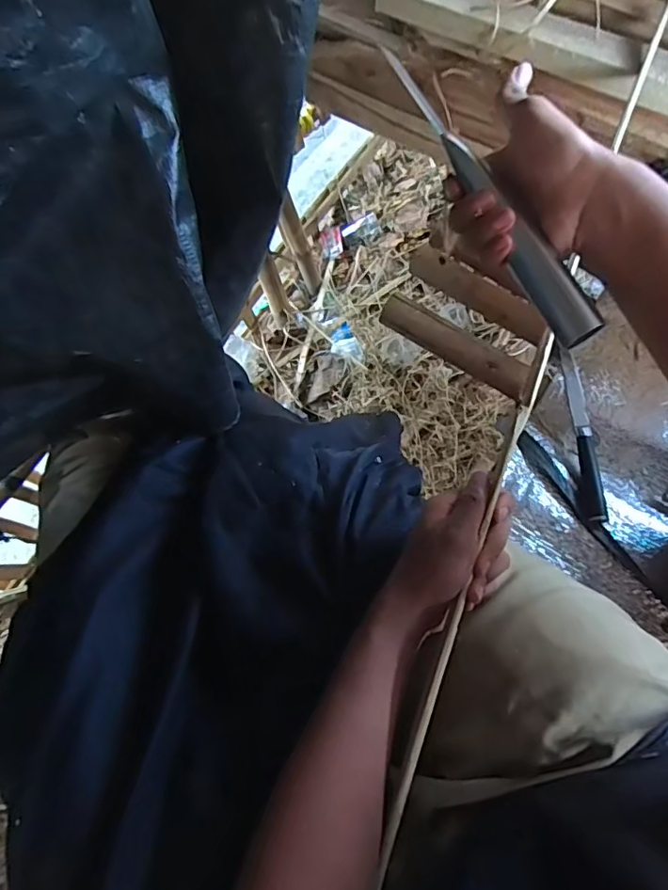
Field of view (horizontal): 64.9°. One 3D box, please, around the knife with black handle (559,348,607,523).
[{"bbox_3d":[0.288,-0.016,0.607,0.023,0.015,0.208,-2,73,1],"label":"knife with black handle"}]

